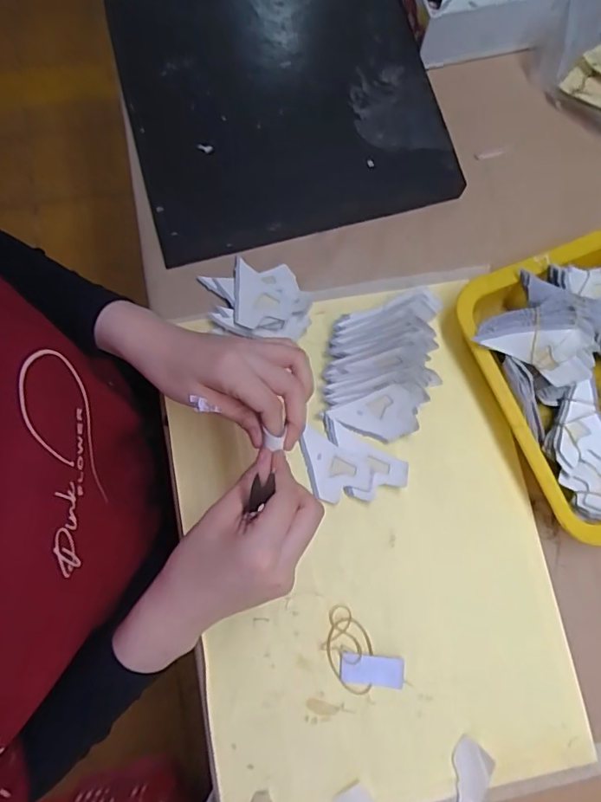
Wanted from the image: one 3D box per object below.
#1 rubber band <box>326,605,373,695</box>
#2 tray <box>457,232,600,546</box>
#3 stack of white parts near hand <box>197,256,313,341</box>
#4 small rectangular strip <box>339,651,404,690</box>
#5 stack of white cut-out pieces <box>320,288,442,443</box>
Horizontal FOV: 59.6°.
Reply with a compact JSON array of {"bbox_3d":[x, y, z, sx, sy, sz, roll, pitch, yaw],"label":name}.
[{"bbox_3d":[0.042,0.213,0.449,0.039,0.004,0.069,4,78,-2],"label":"rubber band"},{"bbox_3d":[0.274,-0.022,0.475,0.197,0.069,0.256,-24,81,-7],"label":"tray"},{"bbox_3d":[-0.042,-0.097,0.503,0.102,0.029,0.075,8,78,-1],"label":"stack of white parts near hand"},{"bbox_3d":[0.060,0.229,0.444,0.054,0.004,0.024,6,78,-1],"label":"small rectangular strip"},{"bbox_3d":[0.075,-0.038,0.483,0.096,0.047,0.137,12,78,1],"label":"stack of white cut-out pieces"}]

